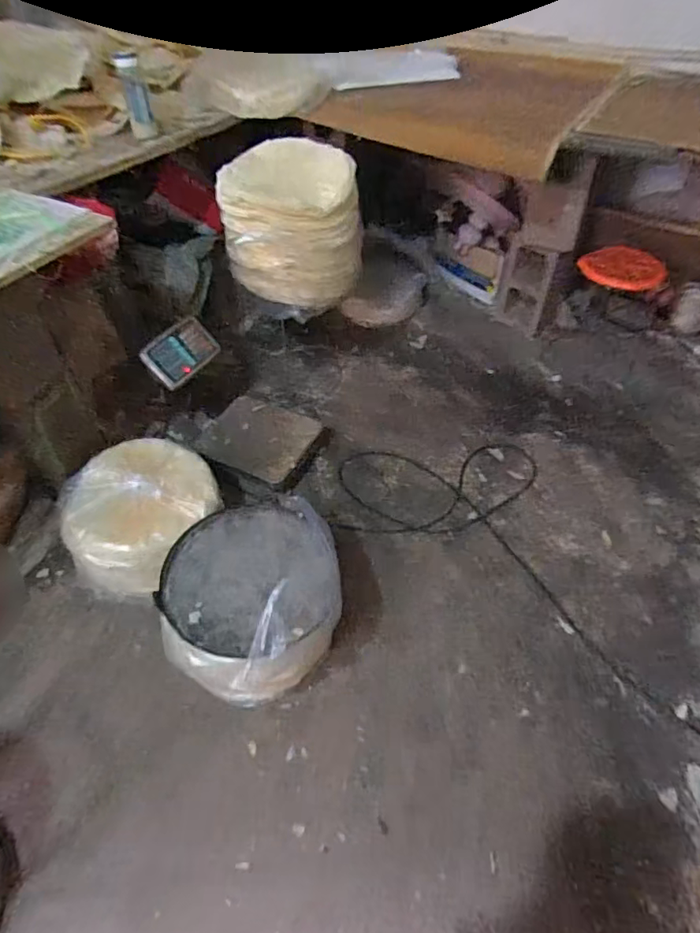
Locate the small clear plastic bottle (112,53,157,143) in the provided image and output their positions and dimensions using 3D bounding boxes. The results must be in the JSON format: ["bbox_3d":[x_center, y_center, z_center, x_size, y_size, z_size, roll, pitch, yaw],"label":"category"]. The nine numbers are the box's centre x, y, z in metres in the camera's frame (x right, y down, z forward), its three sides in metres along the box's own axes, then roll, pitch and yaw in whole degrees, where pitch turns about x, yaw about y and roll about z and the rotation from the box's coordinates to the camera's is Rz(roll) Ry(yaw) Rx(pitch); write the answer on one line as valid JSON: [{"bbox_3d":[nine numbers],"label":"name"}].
[{"bbox_3d":[-0.602,-1.044,1.542,0.068,0.208,0.064,-17,29,-14],"label":"small clear plastic bottle"}]

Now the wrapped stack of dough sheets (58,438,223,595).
[{"bbox_3d":[-0.573,0.117,1.505,0.360,0.186,0.414,23,51,20],"label":"wrapped stack of dough sheets"}]

